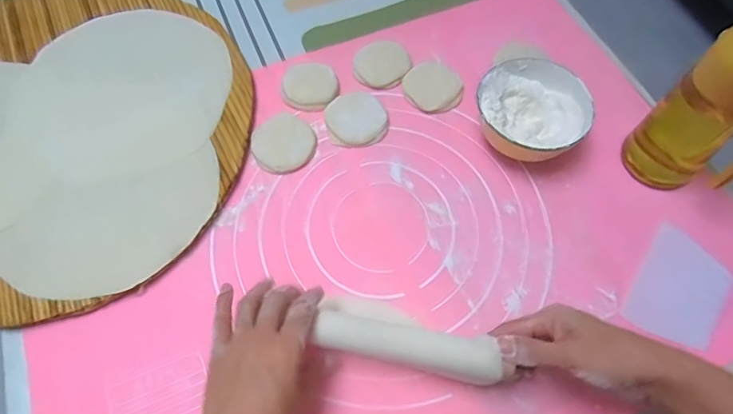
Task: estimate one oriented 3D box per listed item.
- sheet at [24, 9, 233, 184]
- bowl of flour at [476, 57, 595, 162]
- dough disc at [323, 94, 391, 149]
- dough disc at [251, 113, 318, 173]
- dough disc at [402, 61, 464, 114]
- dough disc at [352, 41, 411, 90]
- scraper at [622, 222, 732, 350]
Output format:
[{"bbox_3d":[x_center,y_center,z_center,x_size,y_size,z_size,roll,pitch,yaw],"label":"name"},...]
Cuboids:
[{"bbox_3d":[-0.277,-0.144,0.567,0.222,0.009,0.235,-24,67,-11],"label":"sheet"},{"bbox_3d":[0.174,-0.093,0.522,0.112,0.068,0.118,0,65,0],"label":"bowl of flour"},{"bbox_3d":[-0.010,-0.099,0.546,0.068,0.020,0.060,-14,66,-7],"label":"dough disc"},{"bbox_3d":[-0.094,-0.073,0.540,0.069,0.007,0.071,0,65,0],"label":"dough disc"},{"bbox_3d":[0.079,-0.142,0.571,0.071,0.017,0.060,25,67,11],"label":"dough disc"},{"bbox_3d":[0.019,-0.176,0.591,0.065,0.009,0.071,0,65,0],"label":"dough disc"},{"bbox_3d":[0.308,0.081,0.467,0.082,0.007,0.110,33,69,10],"label":"scraper"}]

